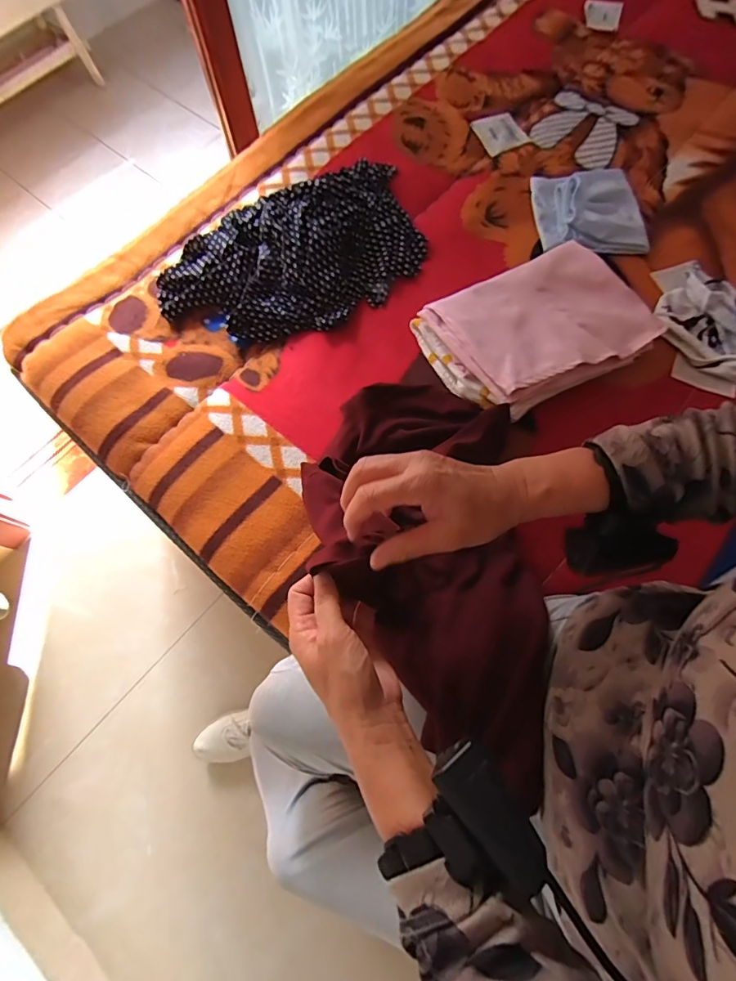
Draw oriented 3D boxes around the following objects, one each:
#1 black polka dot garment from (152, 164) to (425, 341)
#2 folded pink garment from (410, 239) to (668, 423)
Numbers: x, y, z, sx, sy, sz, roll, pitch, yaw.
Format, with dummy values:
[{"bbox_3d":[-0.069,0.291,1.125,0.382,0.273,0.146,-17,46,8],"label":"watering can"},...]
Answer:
[{"bbox_3d":[-0.102,-0.337,0.640,0.393,0.058,0.243,-29,73,-8],"label":"black polka dot garment"},{"bbox_3d":[0.216,-0.208,0.585,0.263,0.064,0.186,-28,72,-7],"label":"folded pink garment"}]

